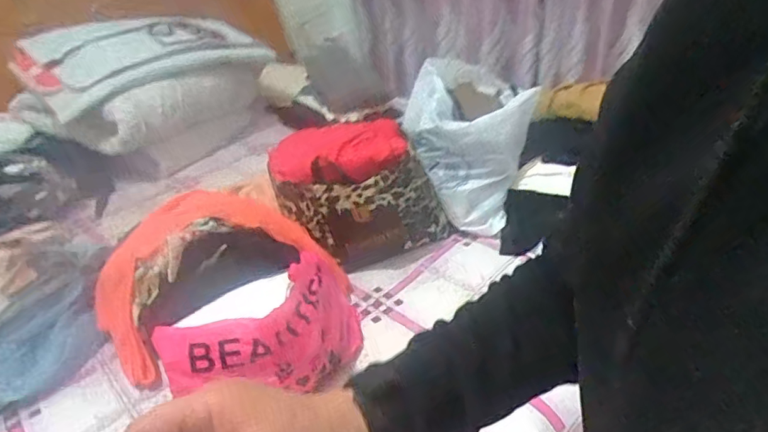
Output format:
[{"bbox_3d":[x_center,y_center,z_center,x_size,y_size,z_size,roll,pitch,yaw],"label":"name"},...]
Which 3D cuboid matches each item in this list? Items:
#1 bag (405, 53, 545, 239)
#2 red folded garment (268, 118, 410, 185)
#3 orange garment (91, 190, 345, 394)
[{"bbox_3d":[0.247,-0.213,1.467,0.330,0.393,0.447,1,32,10],"label":"bag"},{"bbox_3d":[-0.114,-0.158,1.247,0.332,0.088,0.180,-14,32,-14],"label":"red folded garment"},{"bbox_3d":[-0.354,0.108,1.077,0.506,0.259,0.264,-21,34,-23],"label":"orange garment"}]

